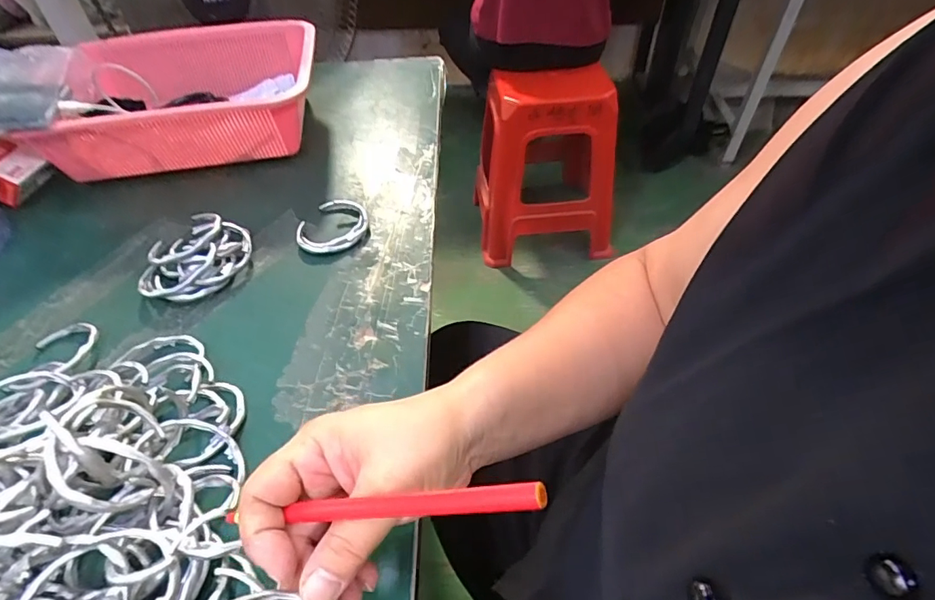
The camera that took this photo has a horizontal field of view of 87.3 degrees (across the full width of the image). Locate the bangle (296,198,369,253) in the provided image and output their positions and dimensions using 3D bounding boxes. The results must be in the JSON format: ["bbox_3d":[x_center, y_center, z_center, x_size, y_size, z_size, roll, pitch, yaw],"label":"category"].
[{"bbox_3d":[-0.126,-0.070,0.458,0.064,0.010,0.070,-12,48,-8],"label":"bangle"}]

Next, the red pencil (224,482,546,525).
[{"bbox_3d":[-0.043,0.086,0.203,0.159,0.006,0.008,-15,43,25],"label":"red pencil"}]

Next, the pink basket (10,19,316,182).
[{"bbox_3d":[-0.300,-0.221,0.548,0.273,0.094,0.204,-12,48,-7],"label":"pink basket"}]

